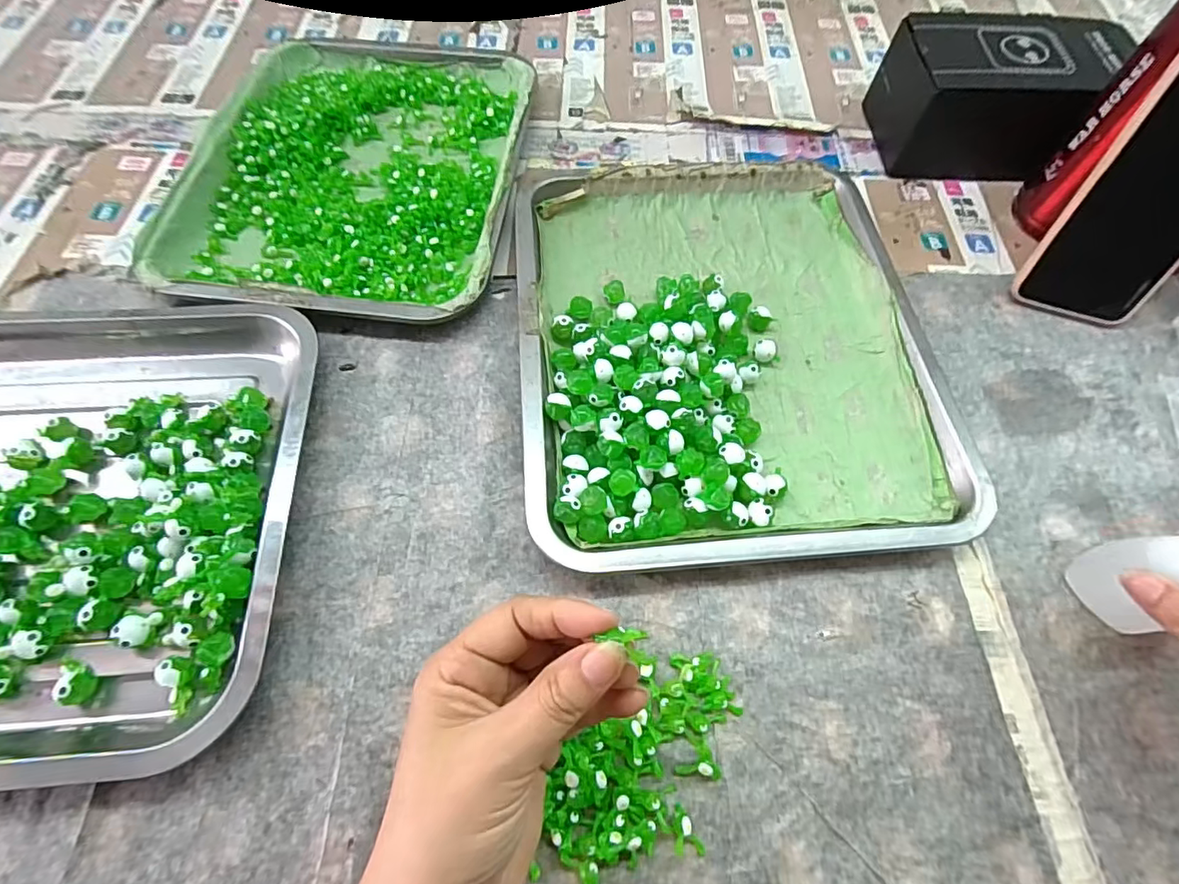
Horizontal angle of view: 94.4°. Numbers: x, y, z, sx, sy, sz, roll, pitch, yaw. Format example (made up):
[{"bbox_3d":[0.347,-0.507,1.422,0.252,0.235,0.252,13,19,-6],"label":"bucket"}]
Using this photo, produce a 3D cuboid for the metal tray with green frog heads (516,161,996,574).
[{"bbox_3d":[0.086,-0.071,0.360,0.256,0.025,0.299,-4,64,-4],"label":"metal tray with green frog heads"}]

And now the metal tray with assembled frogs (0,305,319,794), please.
[{"bbox_3d":[-0.336,0.041,0.290,0.344,0.029,0.254,-4,64,-3],"label":"metal tray with assembled frogs"}]

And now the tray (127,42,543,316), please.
[{"bbox_3d":[-0.180,-0.223,0.434,0.242,0.023,0.311,6,64,1],"label":"tray"}]

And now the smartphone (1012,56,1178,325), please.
[{"bbox_3d":[0.355,-0.155,0.340,0.076,0.161,0.012,18,42,7],"label":"smartphone"}]

